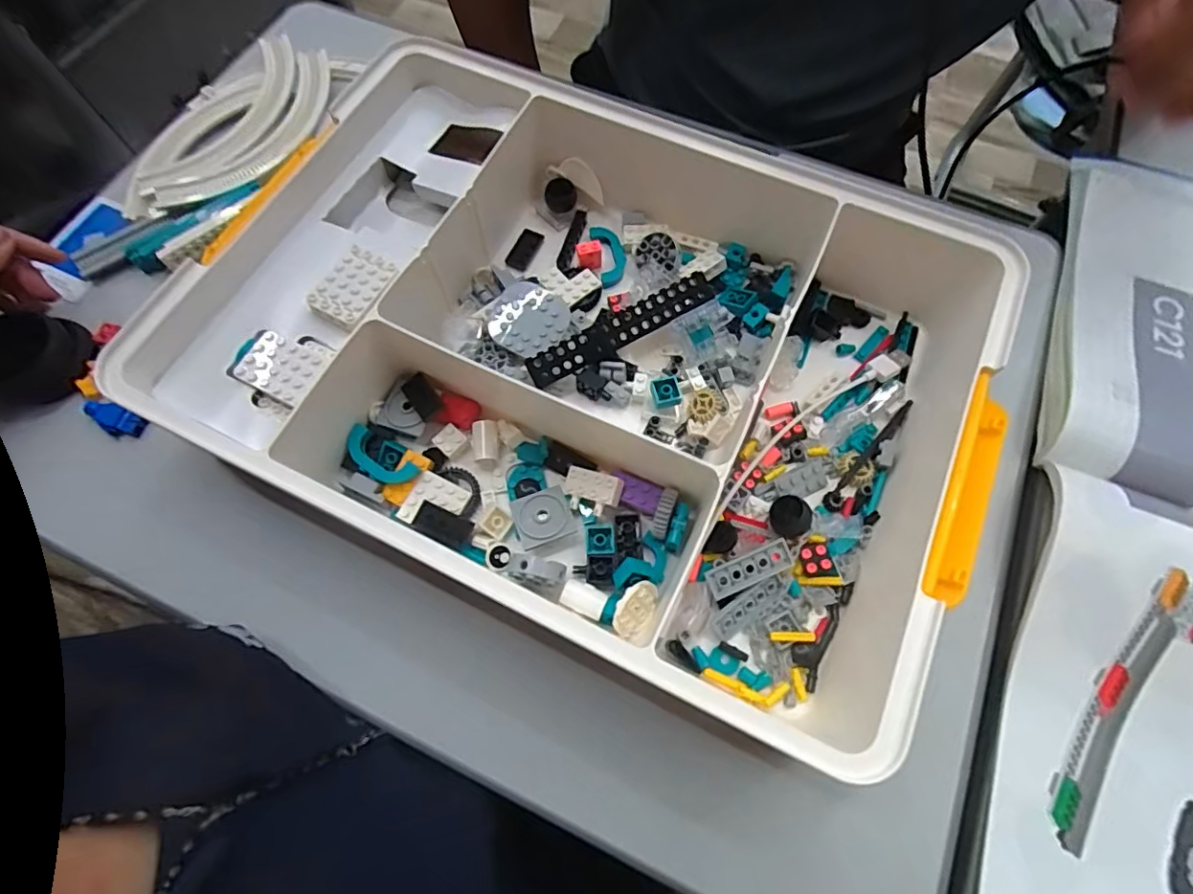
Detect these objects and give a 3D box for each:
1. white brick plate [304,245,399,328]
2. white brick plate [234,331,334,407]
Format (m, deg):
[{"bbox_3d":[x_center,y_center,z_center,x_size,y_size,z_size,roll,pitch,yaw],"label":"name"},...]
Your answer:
[{"bbox_3d":[-0.136,-0.090,0.319,0.034,0.007,0.045,26,71,10],"label":"white brick plate"},{"bbox_3d":[-0.168,-0.044,0.303,0.040,0.007,0.036,25,71,9],"label":"white brick plate"}]

